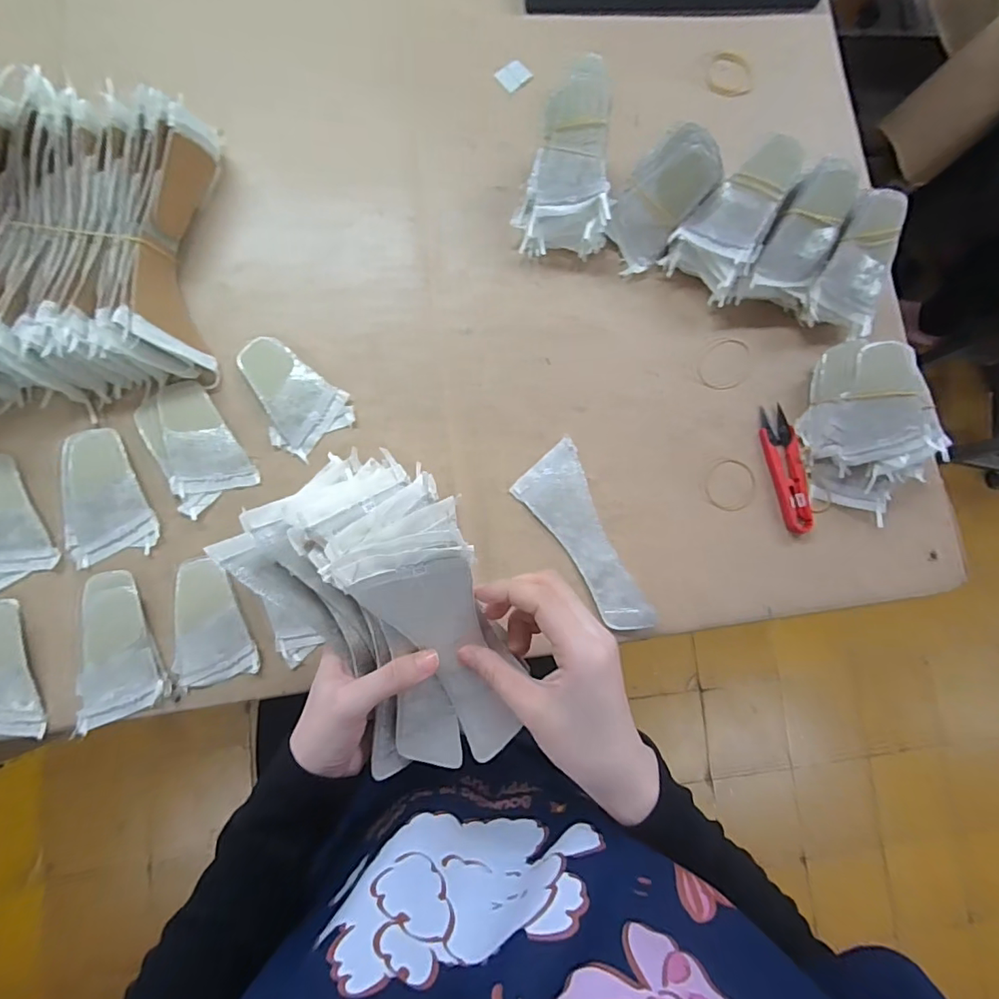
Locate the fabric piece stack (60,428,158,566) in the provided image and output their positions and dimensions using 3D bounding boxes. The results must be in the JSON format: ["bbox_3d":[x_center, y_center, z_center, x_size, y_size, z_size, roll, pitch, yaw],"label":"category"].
[{"bbox_3d":[-0.305,-0.006,0.398,0.062,0.009,0.102,-12,85,-8],"label":"fabric piece stack"}]

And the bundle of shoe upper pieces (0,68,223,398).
[{"bbox_3d":[-0.306,-0.194,0.396,0.152,0.057,0.219,-2,84,-7],"label":"bundle of shoe upper pieces"}]

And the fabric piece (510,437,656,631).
[{"bbox_3d":[0.080,0.031,0.439,0.068,0.016,0.165,-32,88,-10],"label":"fabric piece"}]

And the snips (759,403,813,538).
[{"bbox_3d":[0.260,-0.027,0.467,0.030,0.016,0.113,-9,85,-8],"label":"snips"}]

